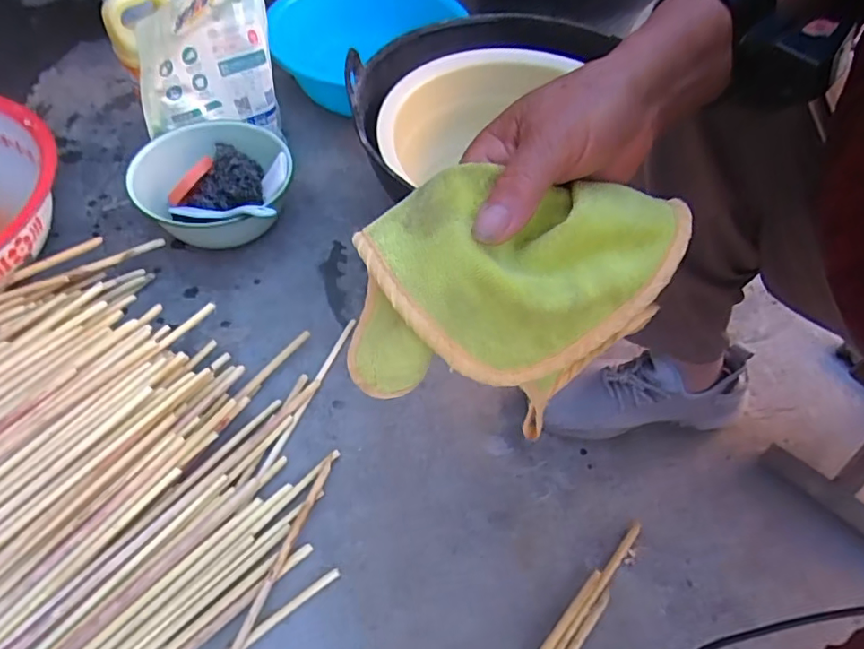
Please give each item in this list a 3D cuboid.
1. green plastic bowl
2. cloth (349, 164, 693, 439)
[{"bbox_3d":[-0.293,-0.185,0.769,0.203,0.106,0.193,1,56,-2],"label":"green plastic bowl"},{"bbox_3d":[0.038,-0.013,0.263,0.144,0.081,0.092,-1,55,-6],"label":"cloth"}]

